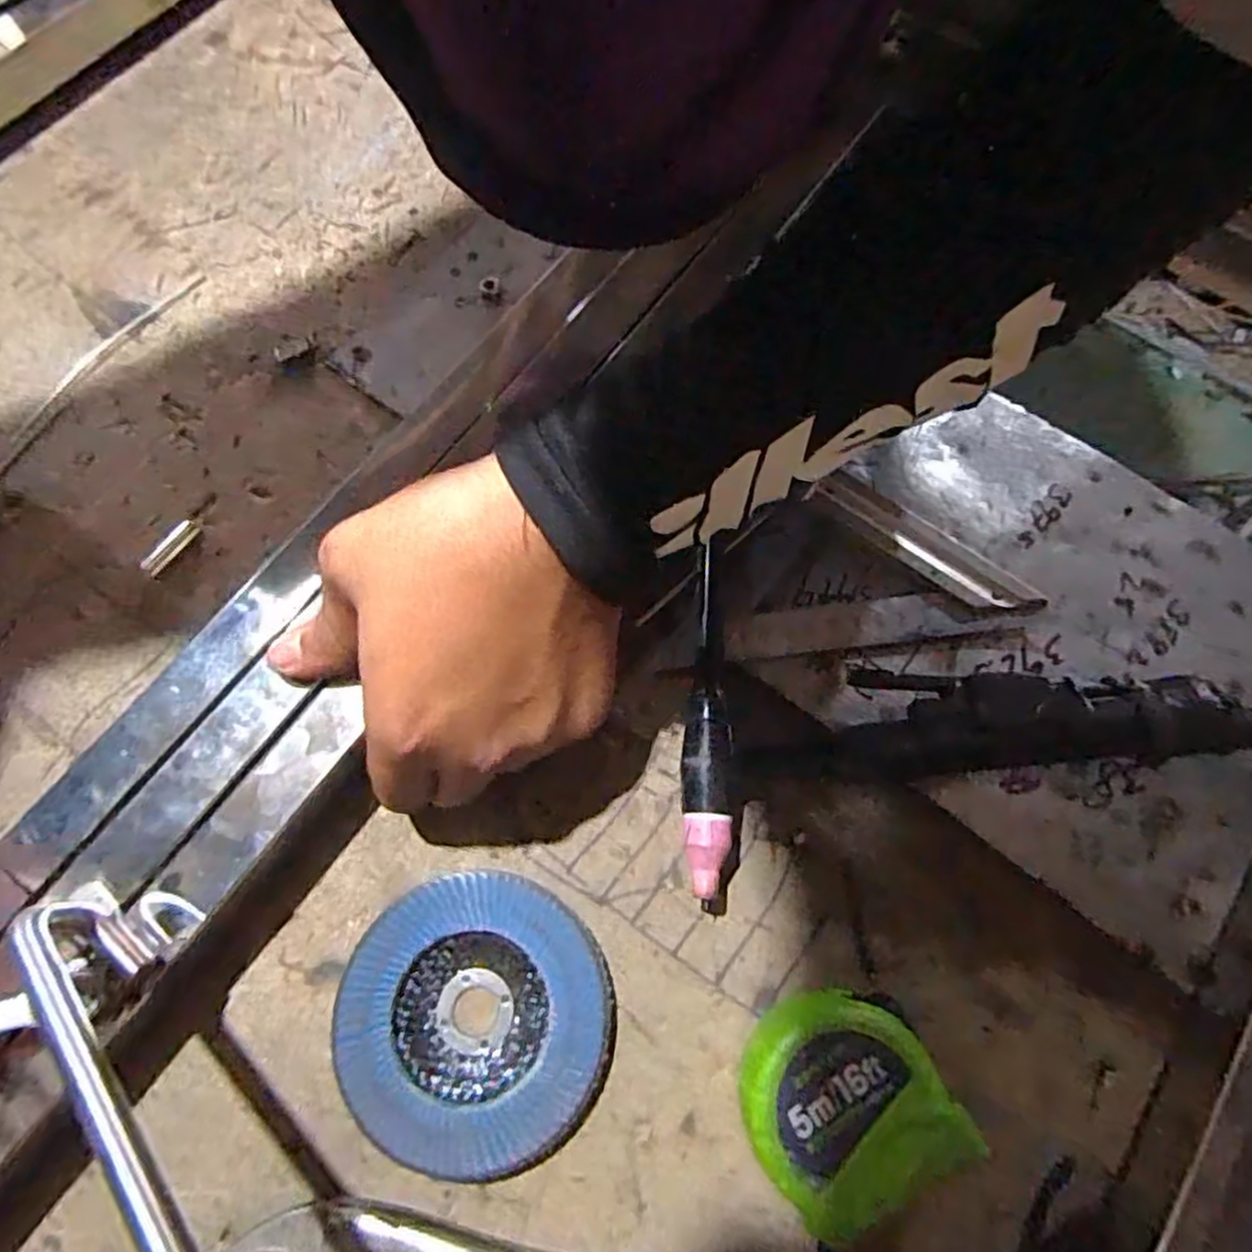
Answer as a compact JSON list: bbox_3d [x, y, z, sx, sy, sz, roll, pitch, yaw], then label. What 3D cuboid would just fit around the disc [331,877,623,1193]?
[{"bbox_3d":[-0.054,0.142,0.263,0.093,0.010,0.097,0,71,-1],"label":"disc"}]

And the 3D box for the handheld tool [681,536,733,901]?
[{"bbox_3d":[0.033,0.036,0.297,0.019,0.021,0.138,4,71,0],"label":"handheld tool"}]

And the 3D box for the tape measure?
[{"bbox_3d":[0.070,0.159,0.247,0.061,0.036,0.060,-28,74,-10],"label":"tape measure"}]

